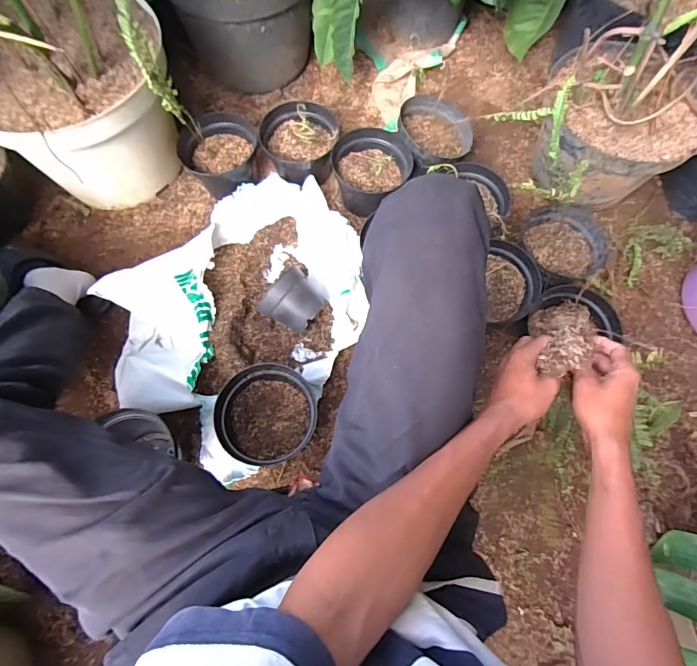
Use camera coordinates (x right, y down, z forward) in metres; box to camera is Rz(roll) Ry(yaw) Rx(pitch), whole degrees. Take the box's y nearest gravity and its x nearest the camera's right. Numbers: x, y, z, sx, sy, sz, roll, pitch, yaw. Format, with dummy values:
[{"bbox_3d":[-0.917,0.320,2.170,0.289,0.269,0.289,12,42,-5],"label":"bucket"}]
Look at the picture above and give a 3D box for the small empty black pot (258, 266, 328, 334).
[{"bbox_3d":[-0.102,-0.063,0.858,0.101,0.093,0.131,34,73,9],"label":"small empty black pot"}]

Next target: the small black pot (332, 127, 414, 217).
[{"bbox_3d":[0.047,-0.364,0.964,0.161,0.119,0.157,1,71,-2],"label":"small black pot"}]

